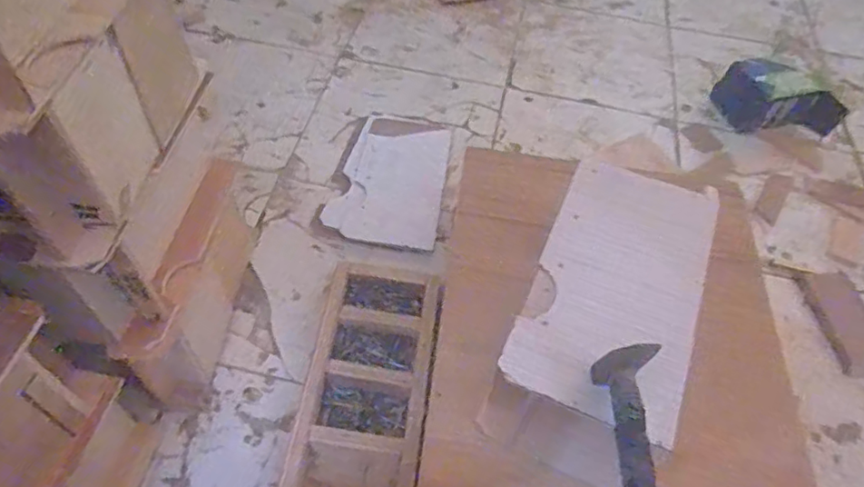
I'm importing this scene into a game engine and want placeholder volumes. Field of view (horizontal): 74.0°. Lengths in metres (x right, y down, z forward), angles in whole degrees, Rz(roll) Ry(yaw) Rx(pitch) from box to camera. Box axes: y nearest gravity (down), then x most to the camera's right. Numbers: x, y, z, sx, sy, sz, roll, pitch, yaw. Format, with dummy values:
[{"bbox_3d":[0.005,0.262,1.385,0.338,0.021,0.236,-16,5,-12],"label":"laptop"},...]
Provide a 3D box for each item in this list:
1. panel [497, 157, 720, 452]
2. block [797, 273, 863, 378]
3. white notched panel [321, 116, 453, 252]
[{"bbox_3d":[0.155,0.028,0.470,0.128,0.009,0.247,21,57,13],"label":"panel"},{"bbox_3d":[0.554,0.104,0.764,0.069,0.019,0.150,-4,56,-5],"label":"block"},{"bbox_3d":[-0.056,-0.104,0.860,0.153,0.012,0.249,9,56,3],"label":"white notched panel"}]

